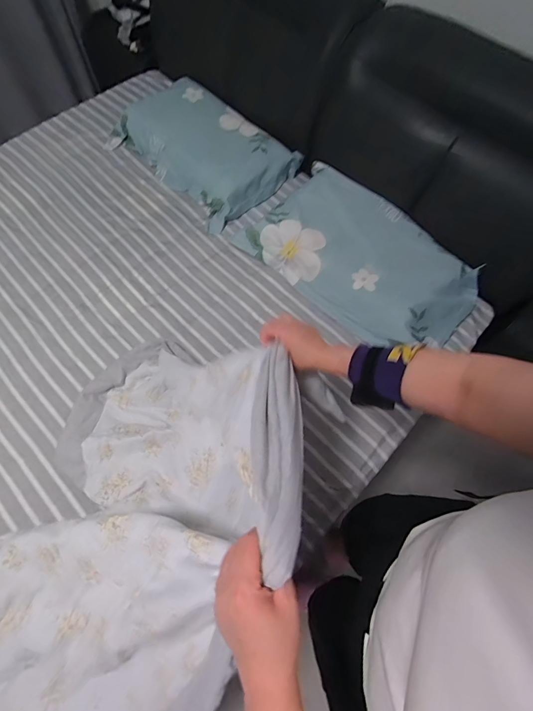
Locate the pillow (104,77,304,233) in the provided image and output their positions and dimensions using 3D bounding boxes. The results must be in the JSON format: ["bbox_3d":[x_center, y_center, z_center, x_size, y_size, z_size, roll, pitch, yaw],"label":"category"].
[{"bbox_3d":[-0.253,-0.784,1.307,0.661,0.102,0.425,40,70,14],"label":"pillow"}]

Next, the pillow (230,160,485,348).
[{"bbox_3d":[0.292,-0.311,1.099,0.726,0.137,0.413,40,71,13],"label":"pillow"}]

